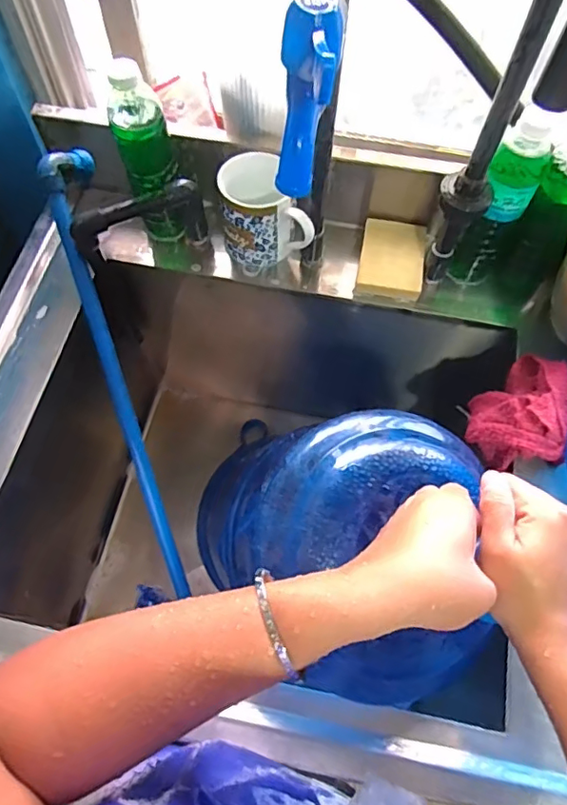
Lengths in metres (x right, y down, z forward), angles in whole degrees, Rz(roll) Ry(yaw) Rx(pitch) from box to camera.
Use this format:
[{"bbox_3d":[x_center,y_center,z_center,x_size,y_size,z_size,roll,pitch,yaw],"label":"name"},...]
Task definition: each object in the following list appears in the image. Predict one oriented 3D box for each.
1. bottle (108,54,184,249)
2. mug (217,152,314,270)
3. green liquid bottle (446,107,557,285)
[{"bbox_3d":[-0.154,-0.270,0.616,0.053,0.215,0.051,-2,64,-1],"label":"bottle"},{"bbox_3d":[-0.028,-0.223,0.651,0.093,0.101,0.111,-18,65,-8],"label":"mug"},{"bbox_3d":[0.235,-0.201,0.585,0.058,0.199,0.049,28,67,13],"label":"green liquid bottle"}]

